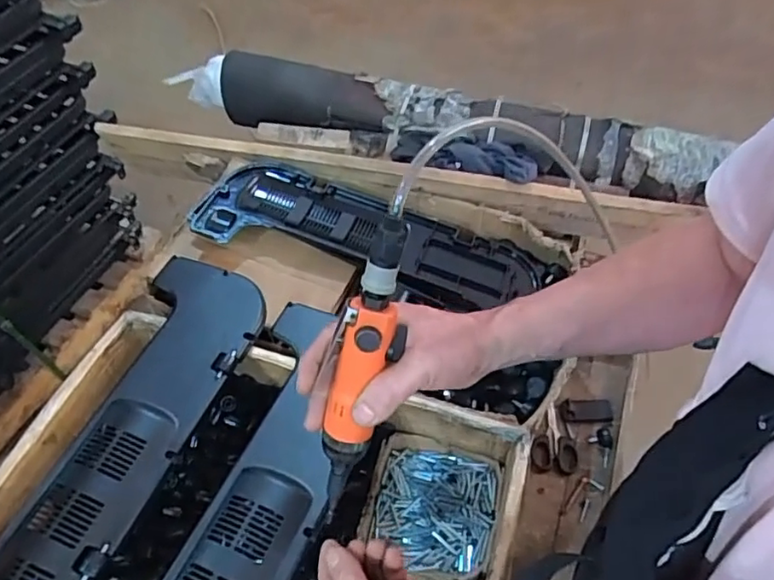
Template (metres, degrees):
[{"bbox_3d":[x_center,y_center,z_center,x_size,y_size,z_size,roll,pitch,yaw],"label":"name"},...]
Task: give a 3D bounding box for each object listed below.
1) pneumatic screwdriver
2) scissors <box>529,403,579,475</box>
[{"bbox_3d":[-0.022,0.071,0.474,0.040,0.265,0.035,19,22,14],"label":"pneumatic screwdriver"},{"bbox_3d":[0.247,0.220,0.875,0.065,0.017,0.100,16,55,12],"label":"scissors"}]

